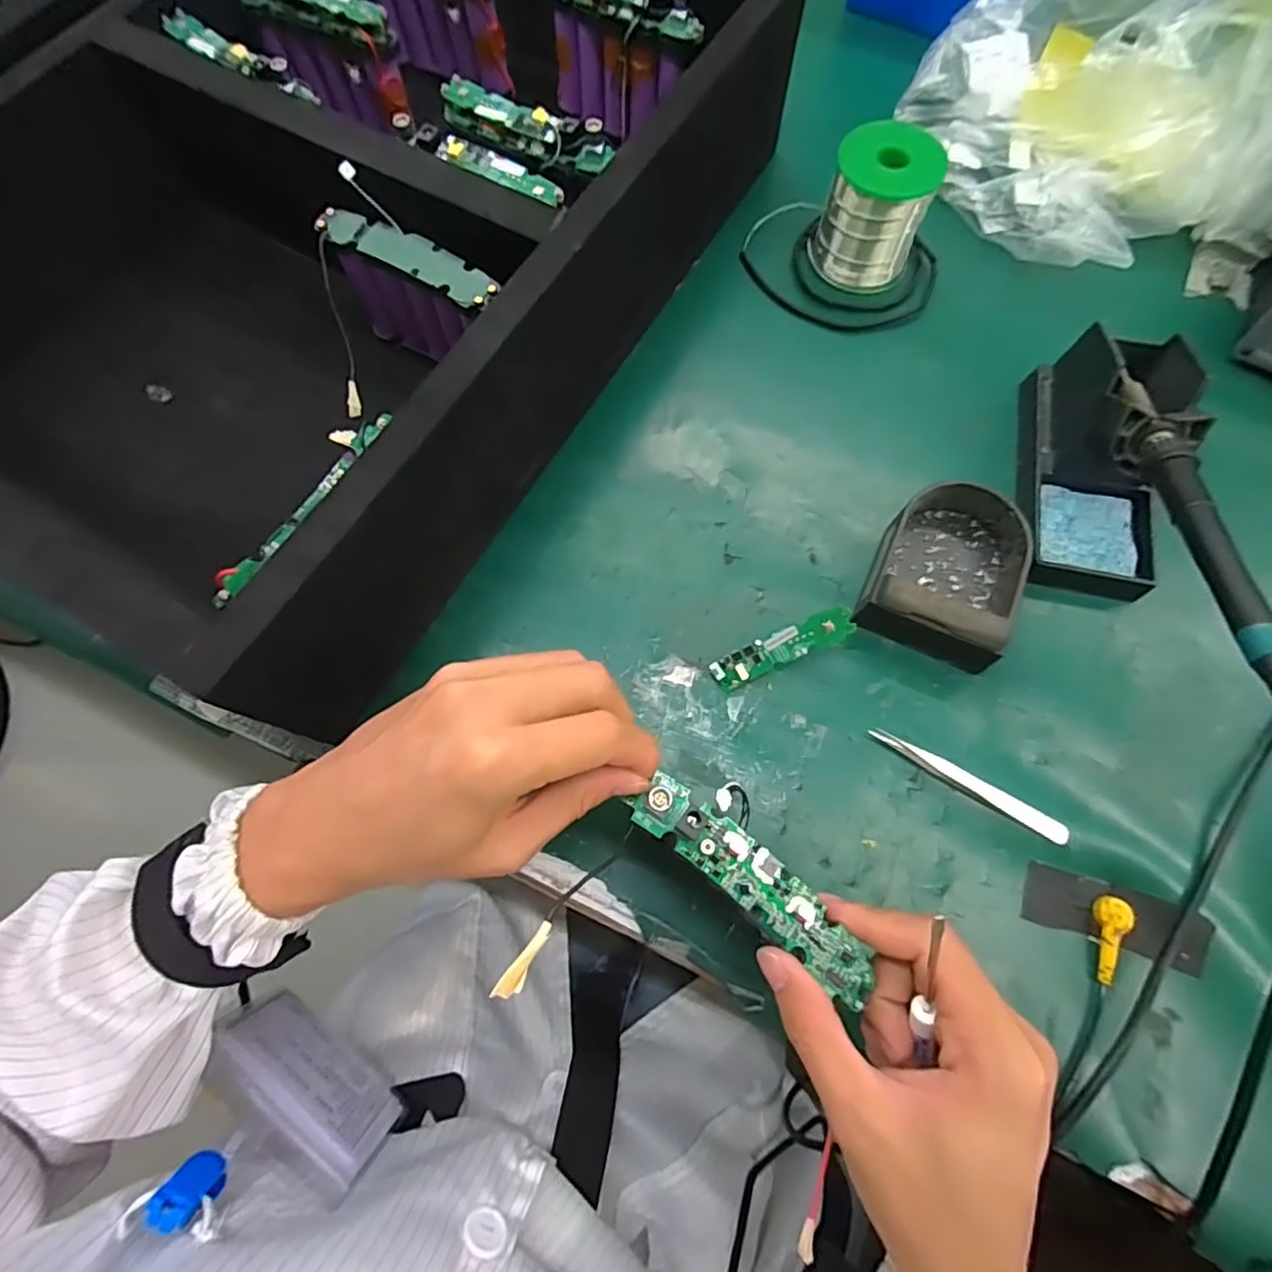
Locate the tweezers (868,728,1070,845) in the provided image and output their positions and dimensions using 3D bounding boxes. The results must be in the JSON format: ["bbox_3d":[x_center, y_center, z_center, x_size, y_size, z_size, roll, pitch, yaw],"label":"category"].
[{"bbox_3d":[0.176,0.079,0.324,0.105,0.012,0.010,30,74,8],"label":"tweezers"}]

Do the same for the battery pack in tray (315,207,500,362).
[{"bbox_3d":[-0.124,-0.196,0.362,0.111,0.069,0.027,30,74,8],"label":"battery pack in tray"}]

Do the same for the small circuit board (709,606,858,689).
[{"bbox_3d":[0.082,0.008,0.341,0.080,0.006,0.025,-19,98,9],"label":"small circuit board"}]

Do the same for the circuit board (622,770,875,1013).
[{"bbox_3d":[0.046,0.096,0.238,0.108,0.011,0.025,40,74,12],"label":"circuit board"}]

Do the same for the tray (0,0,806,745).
[{"bbox_3d":[-0.179,-0.258,0.388,0.362,0.123,0.540,26,72,9],"label":"tray"}]

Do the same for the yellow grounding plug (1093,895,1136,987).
[{"bbox_3d":[0.234,0.149,0.299,0.015,0.007,0.040,17,73,4],"label":"yellow grounding plug"}]

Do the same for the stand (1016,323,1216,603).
[{"bbox_3d":[0.277,-0.107,0.356,0.070,0.073,0.148,12,73,3],"label":"stand"}]

